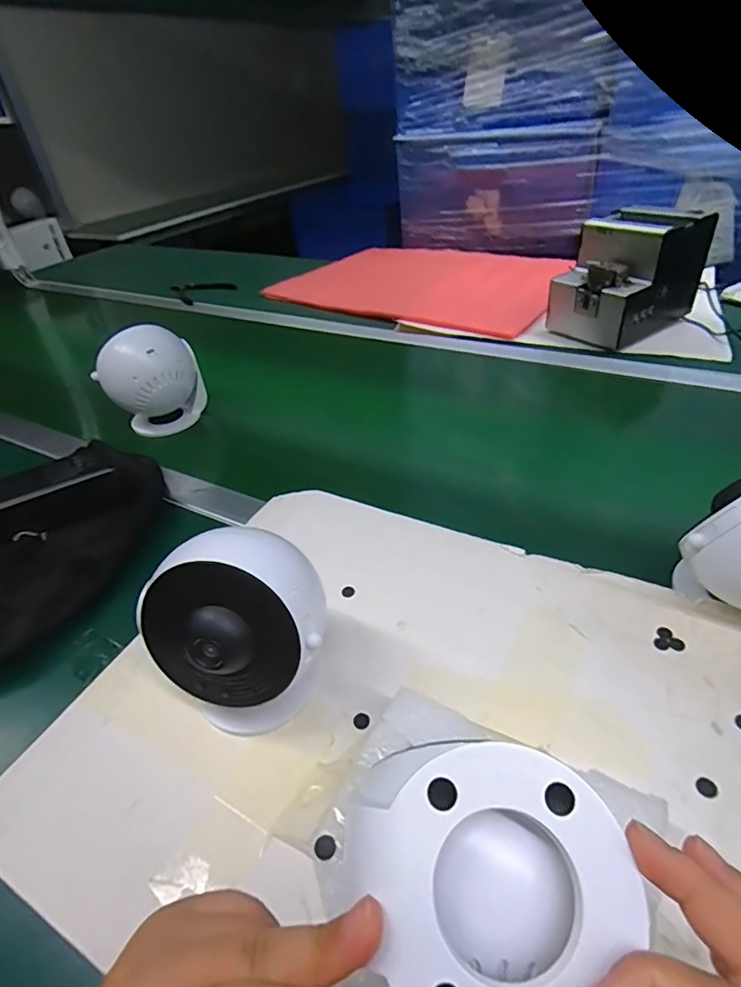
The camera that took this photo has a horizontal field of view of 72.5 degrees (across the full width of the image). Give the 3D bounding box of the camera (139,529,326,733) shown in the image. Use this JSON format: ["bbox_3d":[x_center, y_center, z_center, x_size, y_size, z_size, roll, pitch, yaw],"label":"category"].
[{"bbox_3d":[-0.077,0.089,0.307,0.088,0.123,0.080,-4,35,3],"label":"camera"}]

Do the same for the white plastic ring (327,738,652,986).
[{"bbox_3d":[0.040,0.129,0.170,0.085,0.020,0.084,-28,67,-11],"label":"white plastic ring"}]

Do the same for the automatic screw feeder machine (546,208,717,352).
[{"bbox_3d":[0.375,-0.312,0.740,0.183,0.156,0.128,-25,39,-25],"label":"automatic screw feeder machine"}]

